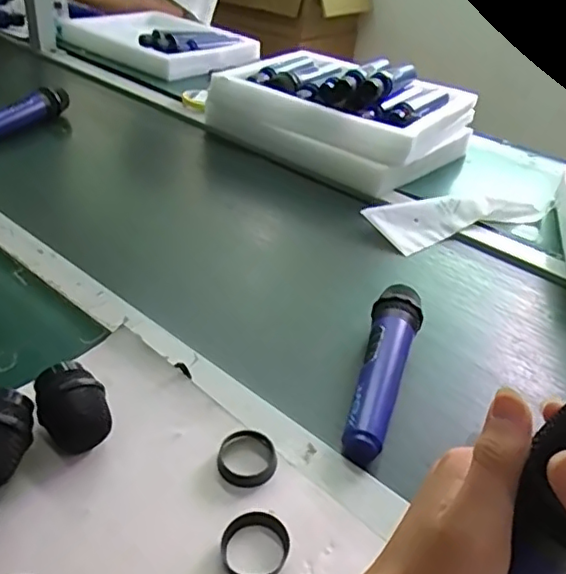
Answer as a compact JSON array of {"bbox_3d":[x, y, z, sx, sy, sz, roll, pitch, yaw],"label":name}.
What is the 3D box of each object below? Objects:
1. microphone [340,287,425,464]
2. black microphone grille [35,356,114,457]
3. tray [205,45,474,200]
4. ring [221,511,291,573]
[{"bbox_3d":[0.086,0.066,0.521,0.044,0.043,0.189,17,36,14],"label":"microphone"},{"bbox_3d":[-0.157,0.090,0.441,0.047,0.047,0.052,-12,39,-25],"label":"black microphone grille"},{"bbox_3d":[0.104,-0.300,0.979,0.369,0.120,0.305,25,39,24],"label":"tray"},{"bbox_3d":[-0.017,0.166,0.379,0.044,0.007,0.044,5,35,-3],"label":"ring"}]

